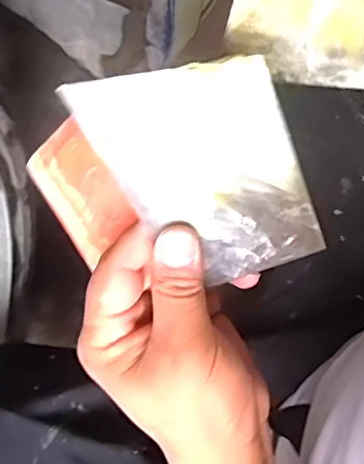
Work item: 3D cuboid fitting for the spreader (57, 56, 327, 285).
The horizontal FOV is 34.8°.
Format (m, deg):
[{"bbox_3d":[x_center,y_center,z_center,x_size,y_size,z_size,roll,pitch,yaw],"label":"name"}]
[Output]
[{"bbox_3d":[0.013,-0.022,0.251,0.073,0.122,0.004,-19,43,13],"label":"spreader"}]

